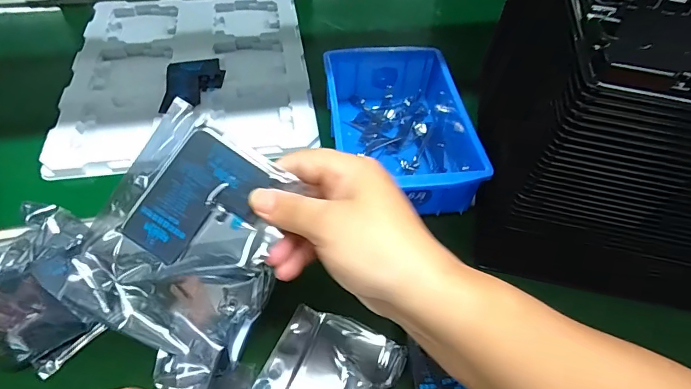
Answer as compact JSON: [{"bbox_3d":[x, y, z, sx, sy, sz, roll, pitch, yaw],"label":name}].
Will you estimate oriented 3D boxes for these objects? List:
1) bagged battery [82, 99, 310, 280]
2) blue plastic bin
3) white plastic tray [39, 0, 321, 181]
[{"bbox_3d":[-0.087,0.012,0.239,0.089,0.006,0.098,35,87,-3],"label":"bagged battery"},{"bbox_3d":[0.053,-0.072,0.428,0.134,0.058,0.199,-5,53,-6],"label":"blue plastic bin"},{"bbox_3d":[-0.187,-0.159,0.516,0.272,0.013,0.308,-6,53,-7],"label":"white plastic tray"}]

